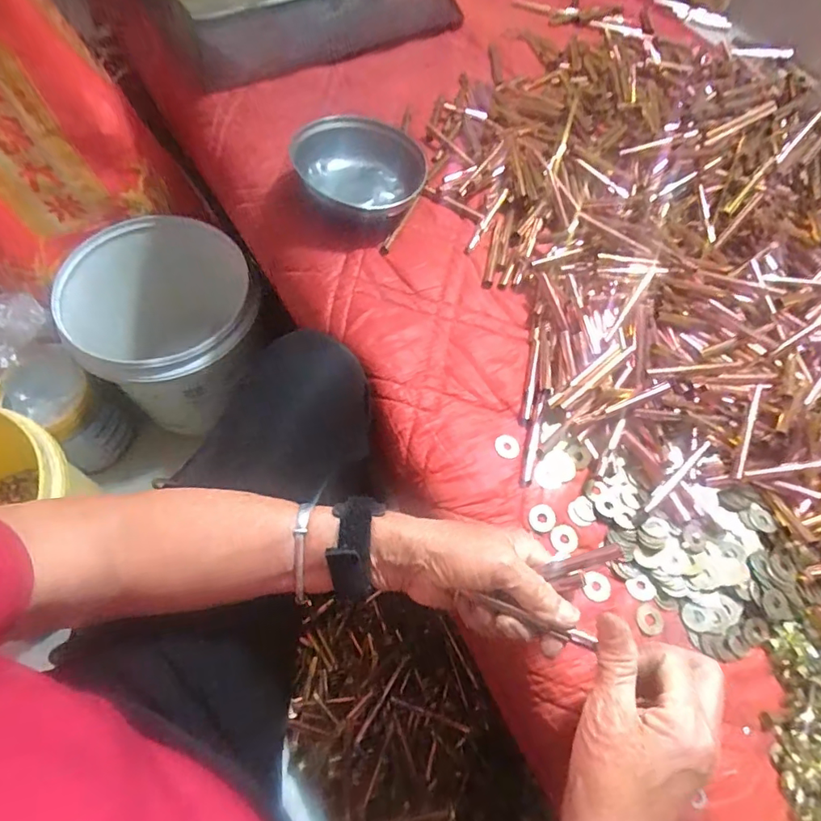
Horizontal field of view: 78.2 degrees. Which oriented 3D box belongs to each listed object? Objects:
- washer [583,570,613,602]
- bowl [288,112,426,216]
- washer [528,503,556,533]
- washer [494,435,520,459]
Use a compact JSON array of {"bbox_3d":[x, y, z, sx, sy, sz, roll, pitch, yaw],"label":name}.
[{"bbox_3d":[0.148,0.140,0.399,0.021,0.004,0.021,-2,77,9],"label":"washer"},{"bbox_3d":[-0.054,-0.271,0.554,0.137,0.049,0.138,2,63,-4],"label":"bowl"},{"bbox_3d":[0.111,0.091,0.425,0.023,0.004,0.023,2,63,-4],"label":"washer"},{"bbox_3d":[0.086,0.032,0.449,0.023,0.004,0.022,5,66,-11],"label":"washer"}]

